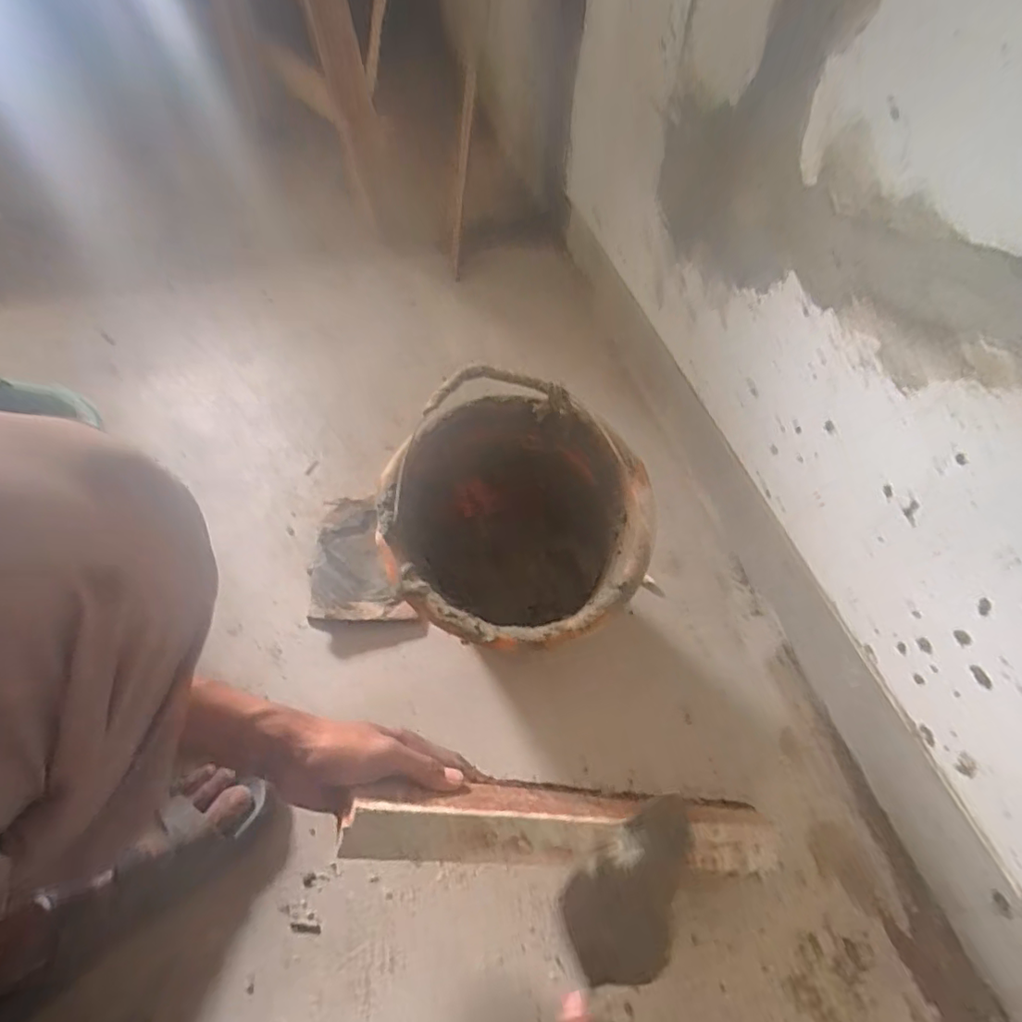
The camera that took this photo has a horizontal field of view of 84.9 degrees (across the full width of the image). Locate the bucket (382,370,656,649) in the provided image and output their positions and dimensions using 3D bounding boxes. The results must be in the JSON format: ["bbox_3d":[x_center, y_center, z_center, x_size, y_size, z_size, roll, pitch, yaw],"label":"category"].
[{"bbox_3d":[0.003,0.034,0.563,0.238,0.218,0.258,-3,53,-3],"label":"bucket"}]

